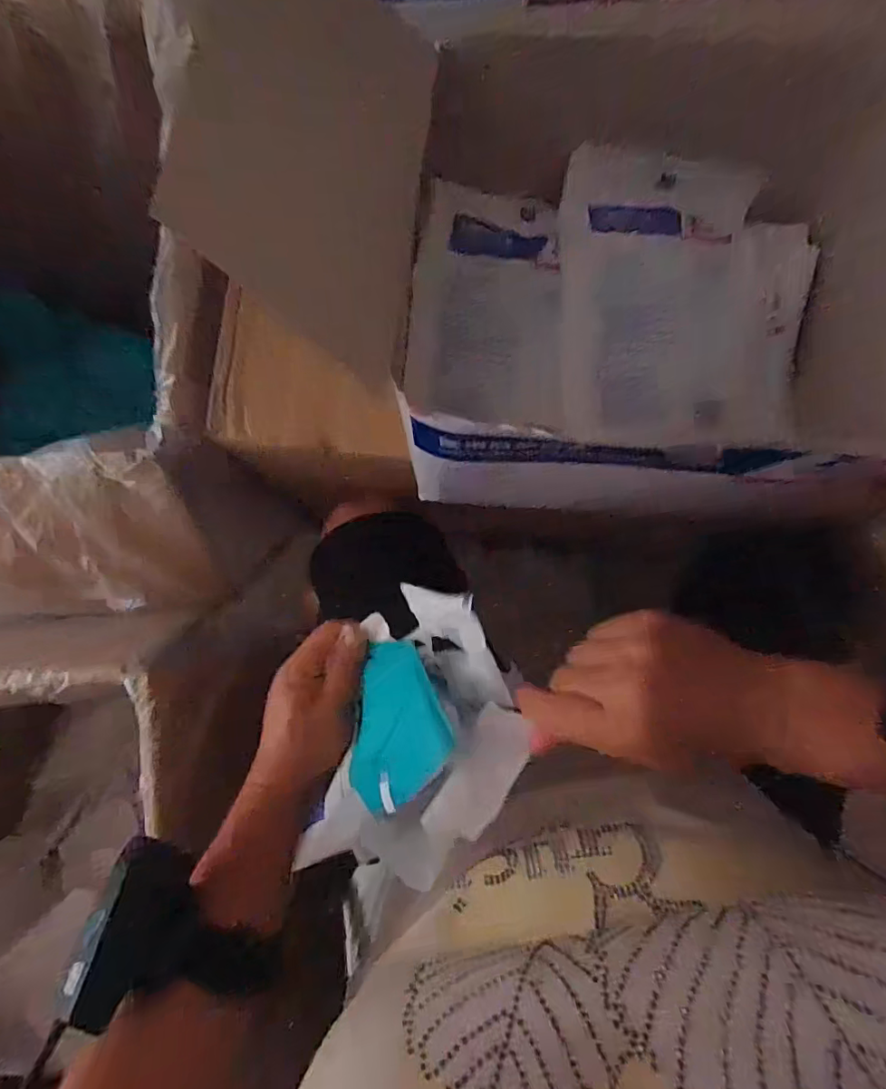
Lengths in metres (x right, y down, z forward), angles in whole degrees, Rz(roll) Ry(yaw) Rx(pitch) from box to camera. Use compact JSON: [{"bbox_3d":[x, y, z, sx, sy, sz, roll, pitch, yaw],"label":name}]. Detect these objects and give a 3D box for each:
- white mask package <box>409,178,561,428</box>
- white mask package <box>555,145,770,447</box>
[{"bbox_3d":[0.030,-0.146,0.321,0.095,0.012,0.155,5,84,1],"label":"white mask package"},{"bbox_3d":[0.136,-0.154,0.329,0.119,0.025,0.185,0,84,0],"label":"white mask package"}]

